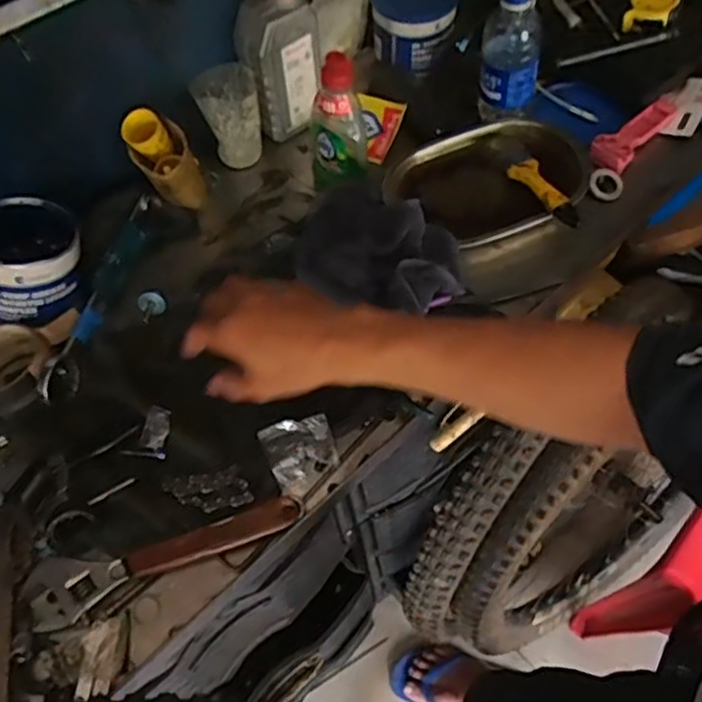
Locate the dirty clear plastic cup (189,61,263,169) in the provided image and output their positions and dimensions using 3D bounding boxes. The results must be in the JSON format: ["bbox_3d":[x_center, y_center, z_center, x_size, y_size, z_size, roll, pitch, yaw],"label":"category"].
[{"bbox_3d":[-0.136,-0.265,0.766,0.067,0.091,0.072,-2,60,4],"label":"dirty clear plastic cup"}]

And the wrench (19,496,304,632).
[{"bbox_3d":[-0.156,0.174,0.565,0.236,0.020,0.054,-16,59,-7],"label":"wrench"}]

